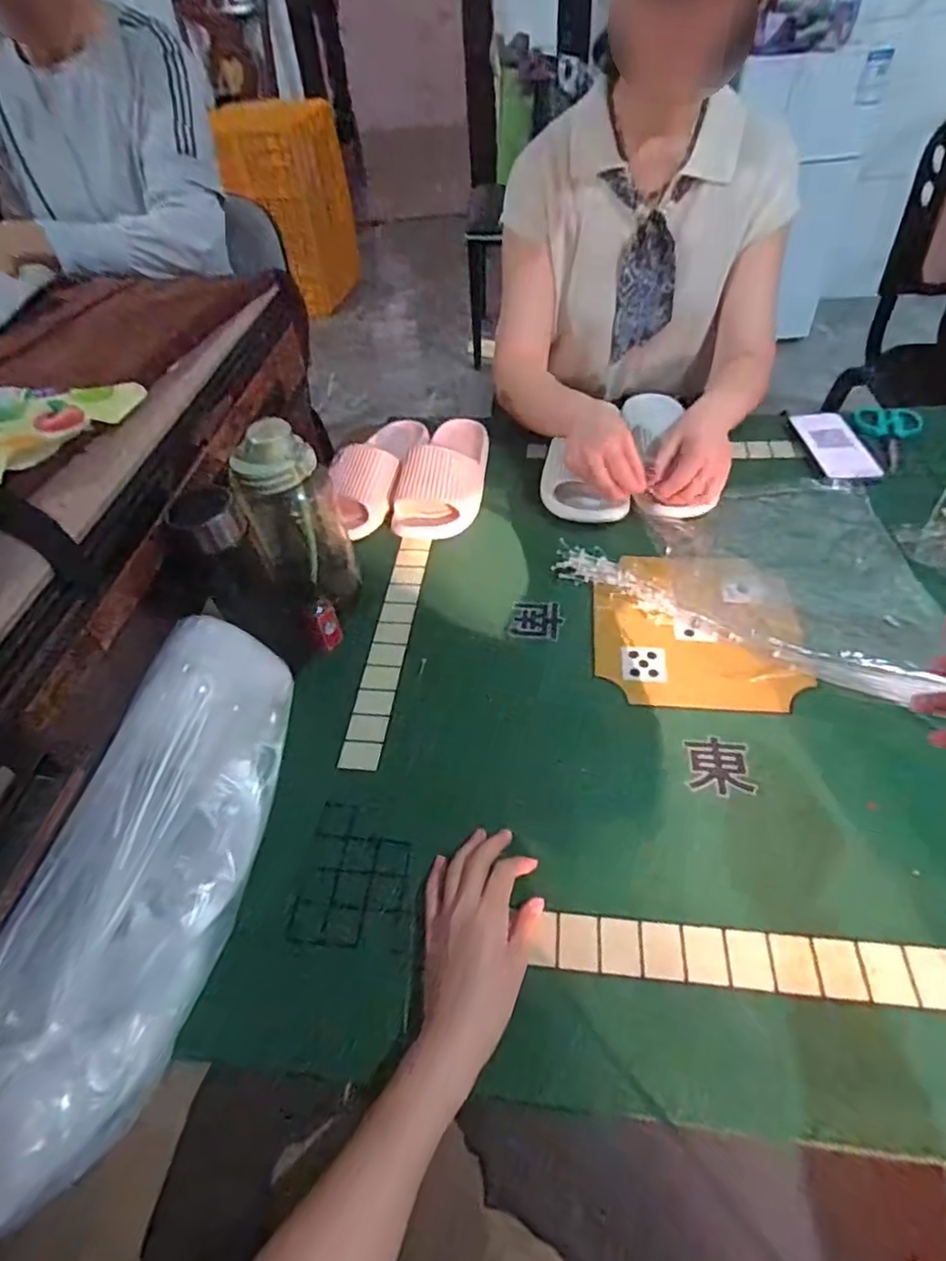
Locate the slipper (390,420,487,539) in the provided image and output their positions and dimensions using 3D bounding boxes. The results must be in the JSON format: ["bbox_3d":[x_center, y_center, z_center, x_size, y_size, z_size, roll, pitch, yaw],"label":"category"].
[{"bbox_3d":[-0.036,-0.233,0.857,0.106,0.065,0.255,7,50,11],"label":"slipper"}]

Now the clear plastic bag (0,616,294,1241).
[{"bbox_3d":[-0.239,0.181,0.461,0.094,0.115,0.421,4,49,9],"label":"clear plastic bag"}]

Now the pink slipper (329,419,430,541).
[{"bbox_3d":[-0.135,-0.238,0.866,0.086,0.062,0.271,9,50,13],"label":"pink slipper"}]

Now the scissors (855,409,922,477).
[{"bbox_3d":[0.580,-0.267,0.857,0.079,0.013,0.165,11,51,15],"label":"scissors"}]

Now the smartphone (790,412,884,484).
[{"bbox_3d":[0.489,-0.253,0.841,0.069,0.015,0.153,-2,49,3],"label":"smartphone"}]

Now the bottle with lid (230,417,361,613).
[{"bbox_3d":[-0.186,-0.103,0.649,0.091,0.205,0.094,-3,49,3],"label":"bottle with lid"}]

